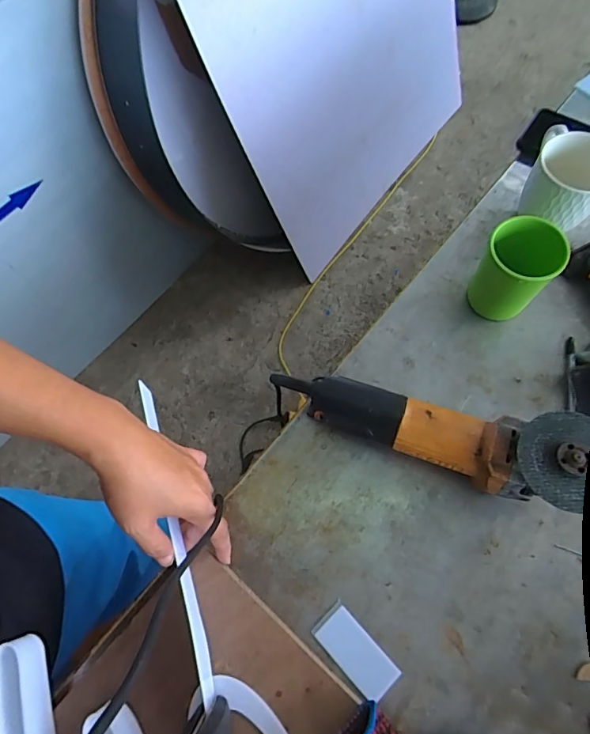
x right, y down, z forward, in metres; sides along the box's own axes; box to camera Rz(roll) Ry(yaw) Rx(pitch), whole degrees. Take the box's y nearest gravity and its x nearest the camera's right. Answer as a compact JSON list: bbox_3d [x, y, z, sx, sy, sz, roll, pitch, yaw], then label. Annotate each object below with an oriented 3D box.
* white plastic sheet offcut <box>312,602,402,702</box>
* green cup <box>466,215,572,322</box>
[{"bbox_3d":[0.056,0.269,0.435,0.038,0.005,0.081,-42,71,-11],"label":"white plastic sheet offcut"},{"bbox_3d":[0.236,-0.102,0.511,0.072,0.112,0.069,-2,68,4],"label":"green cup"}]

